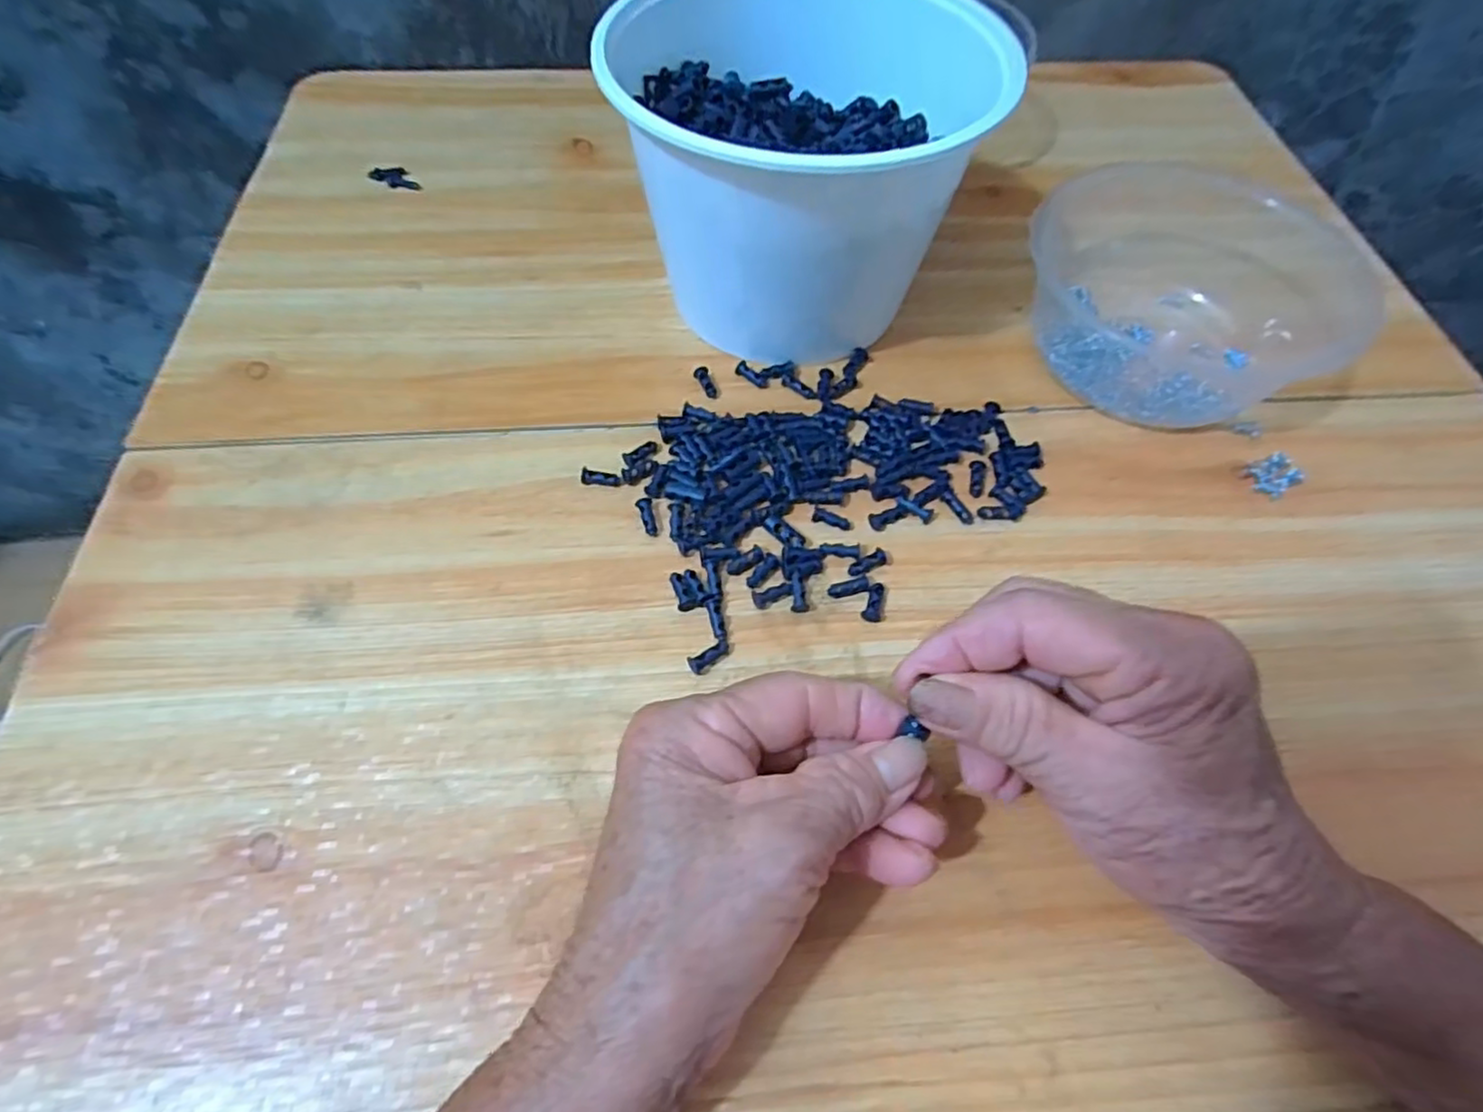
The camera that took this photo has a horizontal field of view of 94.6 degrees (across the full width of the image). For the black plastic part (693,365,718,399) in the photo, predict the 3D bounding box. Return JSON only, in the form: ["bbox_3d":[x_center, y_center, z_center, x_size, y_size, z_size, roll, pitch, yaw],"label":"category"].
[{"bbox_3d":[-0.017,-0.084,0.327,0.008,0.004,0.019,-16,63,-10],"label":"black plastic part"}]

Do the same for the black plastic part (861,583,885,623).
[{"bbox_3d":[0.054,0.019,0.274,0.008,0.004,0.017,20,63,9],"label":"black plastic part"}]

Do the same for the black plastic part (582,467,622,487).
[{"bbox_3d":[-0.061,-0.035,0.299,0.017,0.004,0.007,4,61,1],"label":"black plastic part"}]

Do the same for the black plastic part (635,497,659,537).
[{"bbox_3d":[-0.040,-0.017,0.290,0.007,0.004,0.018,-11,62,-8],"label":"black plastic part"}]

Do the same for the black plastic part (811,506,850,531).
[{"bbox_3d":[0.039,-0.016,0.292,0.017,0.004,0.006,15,62,6],"label":"black plastic part"}]

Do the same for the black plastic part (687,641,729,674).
[{"bbox_3d":[-0.012,0.038,0.261,0.017,0.005,0.007,-32,67,-18],"label":"black plastic part"}]

